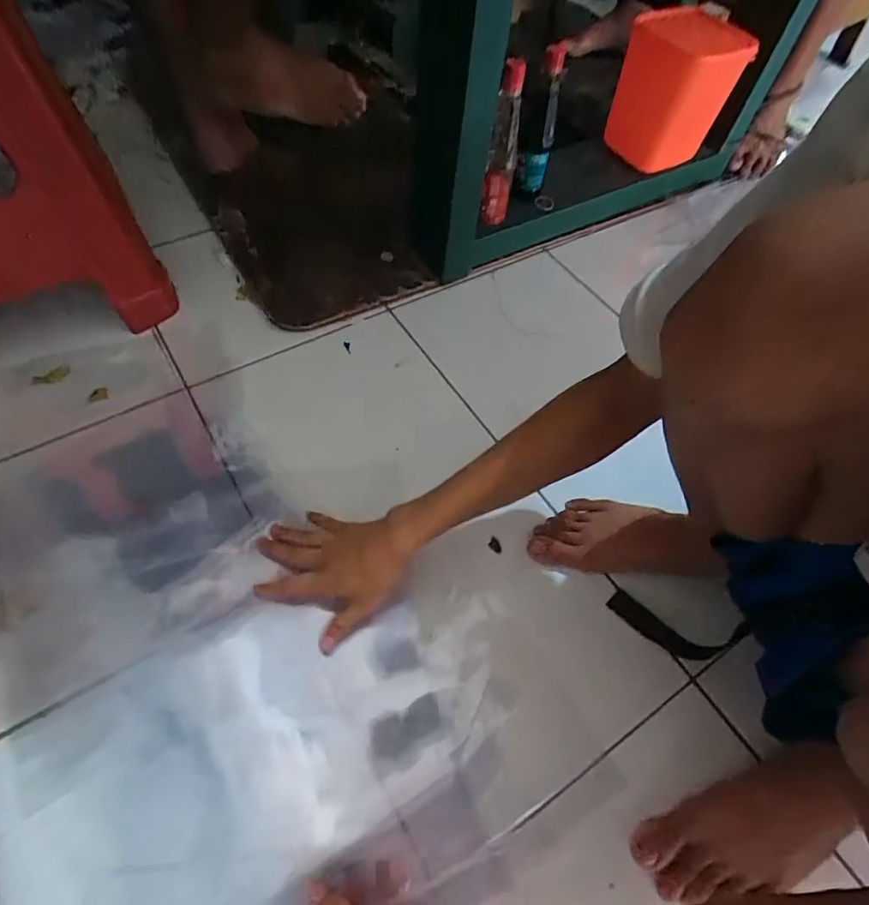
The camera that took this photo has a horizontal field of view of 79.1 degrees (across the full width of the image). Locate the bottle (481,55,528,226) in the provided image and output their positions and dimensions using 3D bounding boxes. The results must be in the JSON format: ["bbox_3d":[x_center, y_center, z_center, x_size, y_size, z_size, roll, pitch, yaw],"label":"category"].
[{"bbox_3d":[0.088,-0.386,0.680,0.039,0.192,0.035,10,57,3],"label":"bottle"}]

